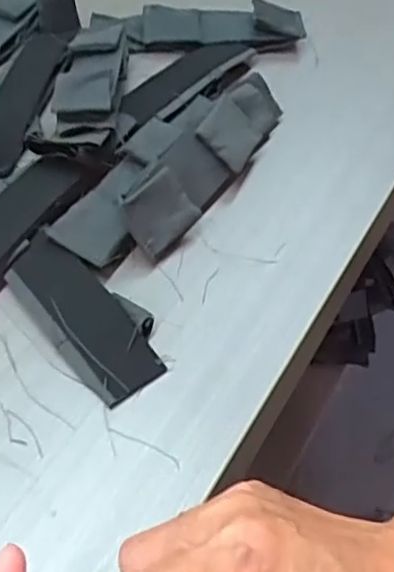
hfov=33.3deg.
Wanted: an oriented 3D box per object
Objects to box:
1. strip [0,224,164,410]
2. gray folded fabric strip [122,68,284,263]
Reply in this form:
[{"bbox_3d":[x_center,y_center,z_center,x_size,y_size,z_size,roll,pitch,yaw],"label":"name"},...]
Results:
[{"bbox_3d":[-0.071,0.016,0.416,0.053,0.015,0.124,-34,63,-27],"label":"strip"},{"bbox_3d":[0.013,-0.098,0.490,0.051,0.016,0.188,54,56,-20],"label":"gray folded fabric strip"}]

